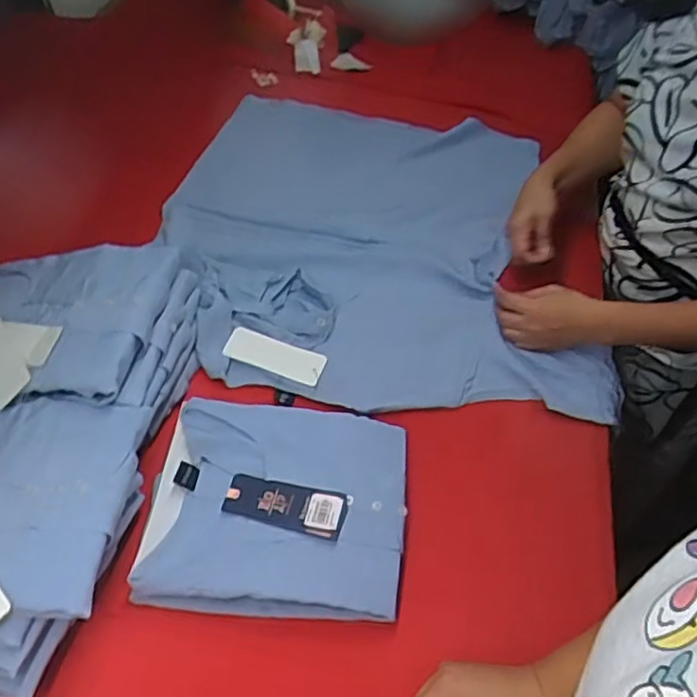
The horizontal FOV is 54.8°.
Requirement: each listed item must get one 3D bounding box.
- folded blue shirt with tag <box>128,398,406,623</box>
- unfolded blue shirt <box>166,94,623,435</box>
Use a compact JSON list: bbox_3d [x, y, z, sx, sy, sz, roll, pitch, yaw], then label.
[{"bbox_3d":[-0.069,0.156,0.689,0.251,0.044,0.218,1,51,5],"label":"folded blue shirt with tag"},{"bbox_3d":[0.036,-0.170,0.960,0.551,0.030,0.586,2,52,-3],"label":"unfolded blue shirt"}]

